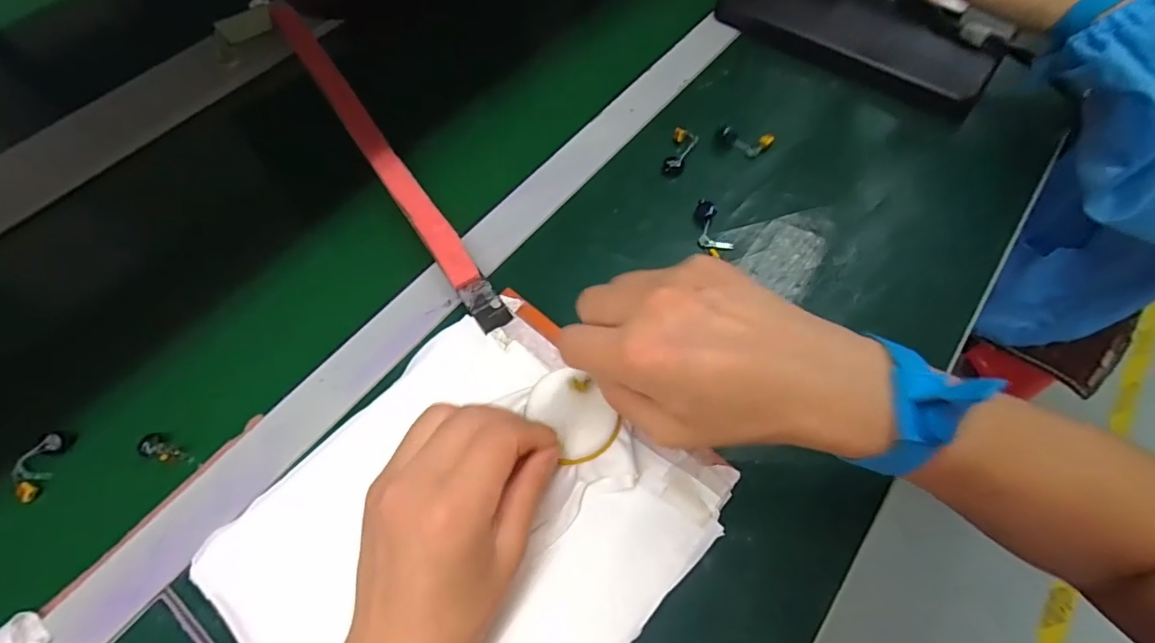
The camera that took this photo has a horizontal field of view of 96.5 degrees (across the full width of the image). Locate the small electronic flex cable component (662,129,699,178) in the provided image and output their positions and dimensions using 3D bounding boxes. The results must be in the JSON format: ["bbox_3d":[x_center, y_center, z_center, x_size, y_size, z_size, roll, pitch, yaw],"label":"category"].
[{"bbox_3d":[0.087,-0.142,0.437,0.022,0.012,0.048,16,74,13],"label":"small electronic flex cable component"}]

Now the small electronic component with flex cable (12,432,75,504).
[{"bbox_3d":[-0.356,0.094,0.339,0.024,0.014,0.044,9,62,5],"label":"small electronic component with flex cable"}]

